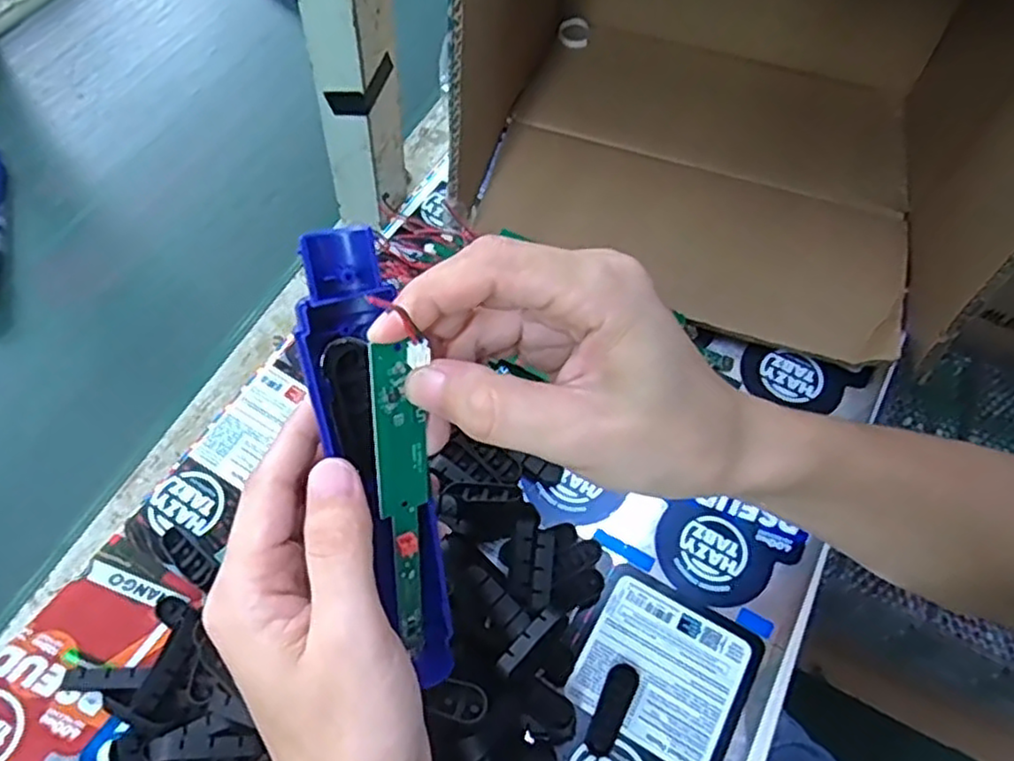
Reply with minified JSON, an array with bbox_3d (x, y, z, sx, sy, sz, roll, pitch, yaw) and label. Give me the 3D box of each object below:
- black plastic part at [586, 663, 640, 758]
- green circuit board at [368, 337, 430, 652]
[{"bbox_3d":[0.057,0.176,0.380,0.017,0.007,0.047,22,61,9],"label":"black plastic part"},{"bbox_3d":[-0.037,0.045,0.256,0.017,0.131,0.009,-4,29,-7],"label":"green circuit board"}]

